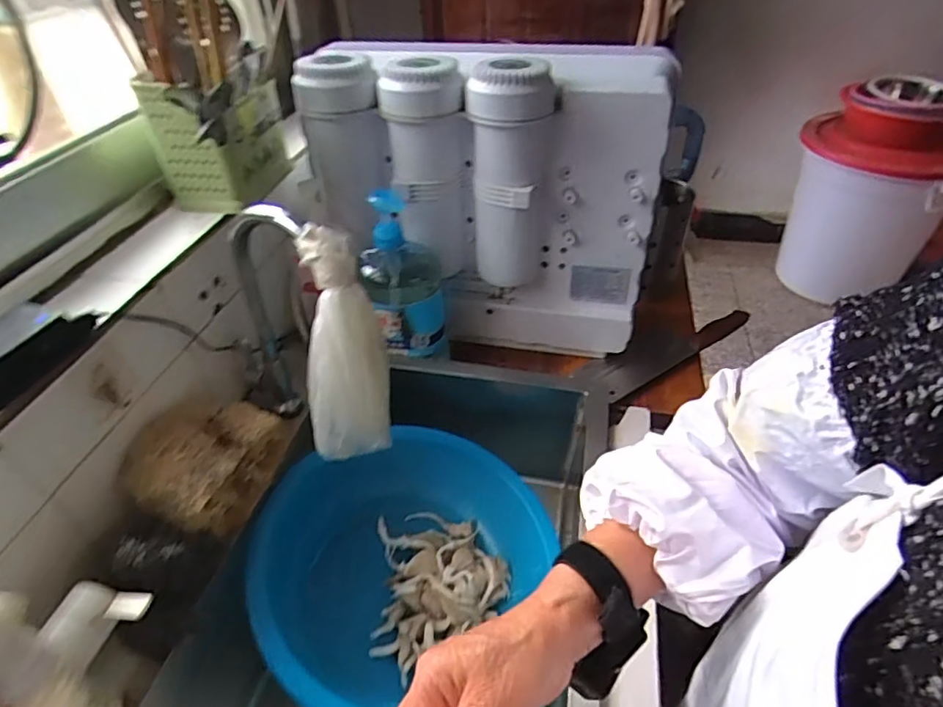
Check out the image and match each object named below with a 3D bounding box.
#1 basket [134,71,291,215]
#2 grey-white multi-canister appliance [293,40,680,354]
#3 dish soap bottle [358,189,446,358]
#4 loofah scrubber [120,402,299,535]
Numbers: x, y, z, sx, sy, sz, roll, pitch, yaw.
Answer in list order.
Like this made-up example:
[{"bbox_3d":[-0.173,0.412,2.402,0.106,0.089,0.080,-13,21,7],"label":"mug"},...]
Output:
[{"bbox_3d":[-0.295,-0.256,0.653,0.092,0.130,0.150,4,41,7],"label":"basket"},{"bbox_3d":[0.021,-0.203,0.750,0.421,0.358,0.148,5,42,9],"label":"grey-white multi-canister appliance"},{"bbox_3d":[-0.092,-0.097,0.711,0.109,0.222,0.077,-18,43,-17],"label":"dish soap bottle"},{"bbox_3d":[-0.269,0.105,0.572,0.095,0.091,0.158,10,43,14],"label":"loofah scrubber"}]

